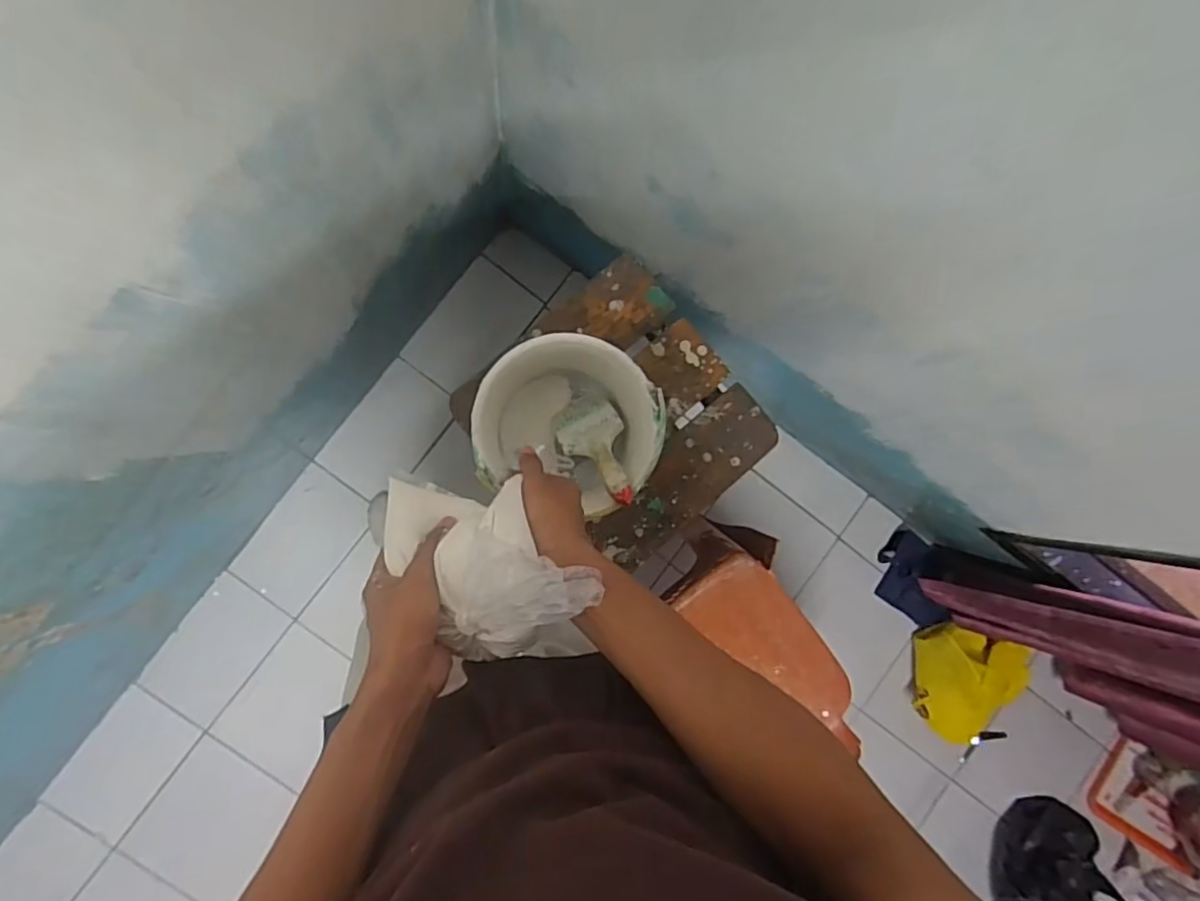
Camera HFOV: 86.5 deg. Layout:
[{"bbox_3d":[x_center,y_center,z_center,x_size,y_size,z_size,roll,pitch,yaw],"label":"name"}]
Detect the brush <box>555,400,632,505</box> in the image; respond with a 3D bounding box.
[{"bbox_3d":[0.003,0.006,0.667,0.068,0.157,0.021,-18,129,-6],"label":"brush"}]

